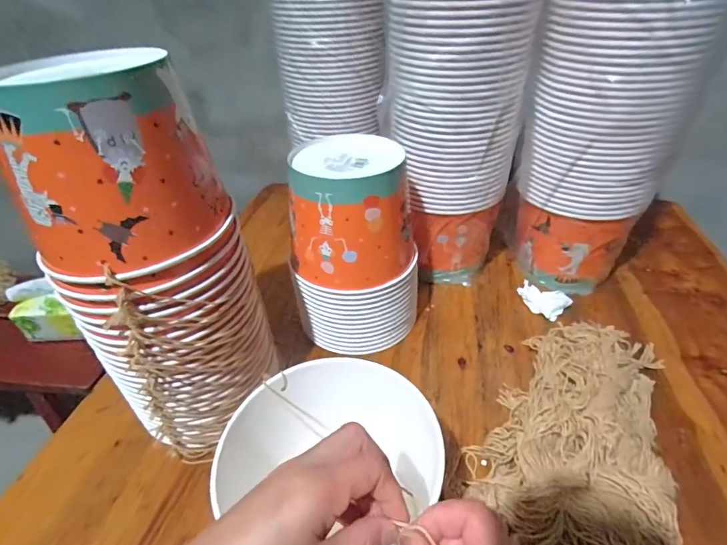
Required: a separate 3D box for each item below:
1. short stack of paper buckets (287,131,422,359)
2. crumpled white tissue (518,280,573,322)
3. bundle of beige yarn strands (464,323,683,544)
[{"bbox_3d":[-0.006,-0.025,0.523,0.145,0.238,0.141,6,38,14],"label":"short stack of paper buckets"},{"bbox_3d":[0.257,0.038,0.597,0.044,0.020,0.067,-24,41,-23],"label":"crumpled white tissue"},{"bbox_3d":[0.188,0.171,0.387,0.183,0.064,0.401,14,41,23],"label":"bundle of beige yarn strands"}]

